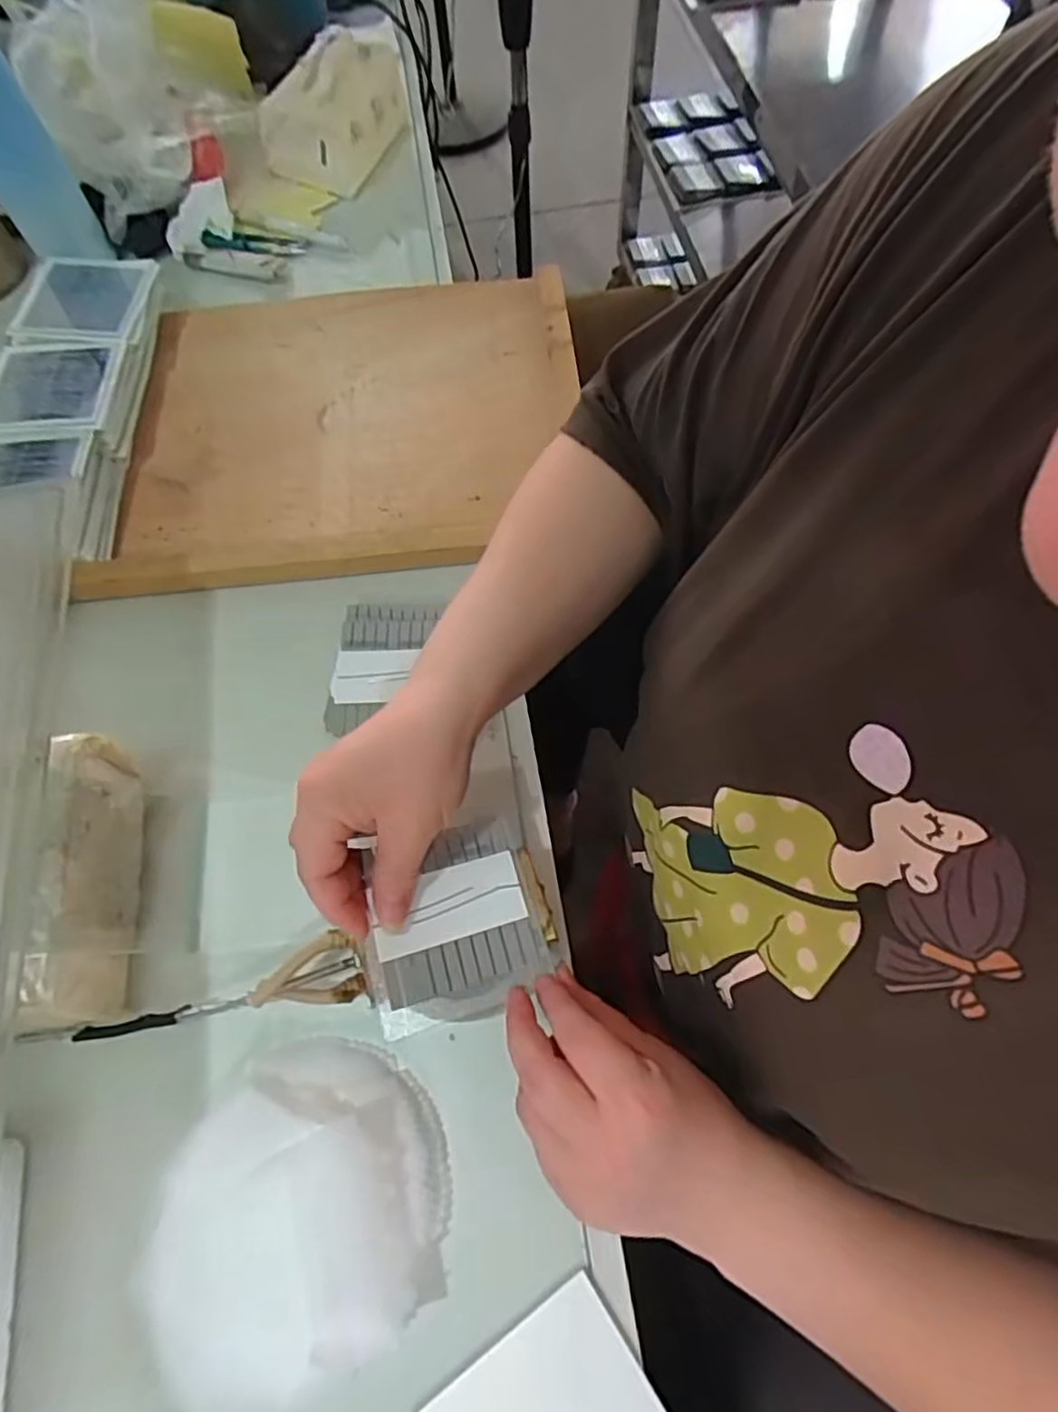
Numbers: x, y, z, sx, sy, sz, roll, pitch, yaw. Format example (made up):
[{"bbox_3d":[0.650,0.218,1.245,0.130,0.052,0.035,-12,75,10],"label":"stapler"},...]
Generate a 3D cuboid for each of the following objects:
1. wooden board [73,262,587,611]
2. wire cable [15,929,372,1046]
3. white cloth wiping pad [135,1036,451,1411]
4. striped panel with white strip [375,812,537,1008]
[{"bbox_3d":[-0.142,-0.240,0.555,0.359,0.025,0.314,-7,61,0],"label":"wooden board"},{"bbox_3d":[-0.171,0.158,0.367,0.180,0.036,0.035,-12,66,-4],"label":"wire cable"},{"bbox_3d":[-0.111,0.235,0.322,0.136,0.057,0.127,-25,68,-9],"label":"white cloth wiping pad"},{"bbox_3d":[-0.040,0.105,0.356,0.078,0.012,0.077,-11,74,-16],"label":"striped panel with white strip"}]

